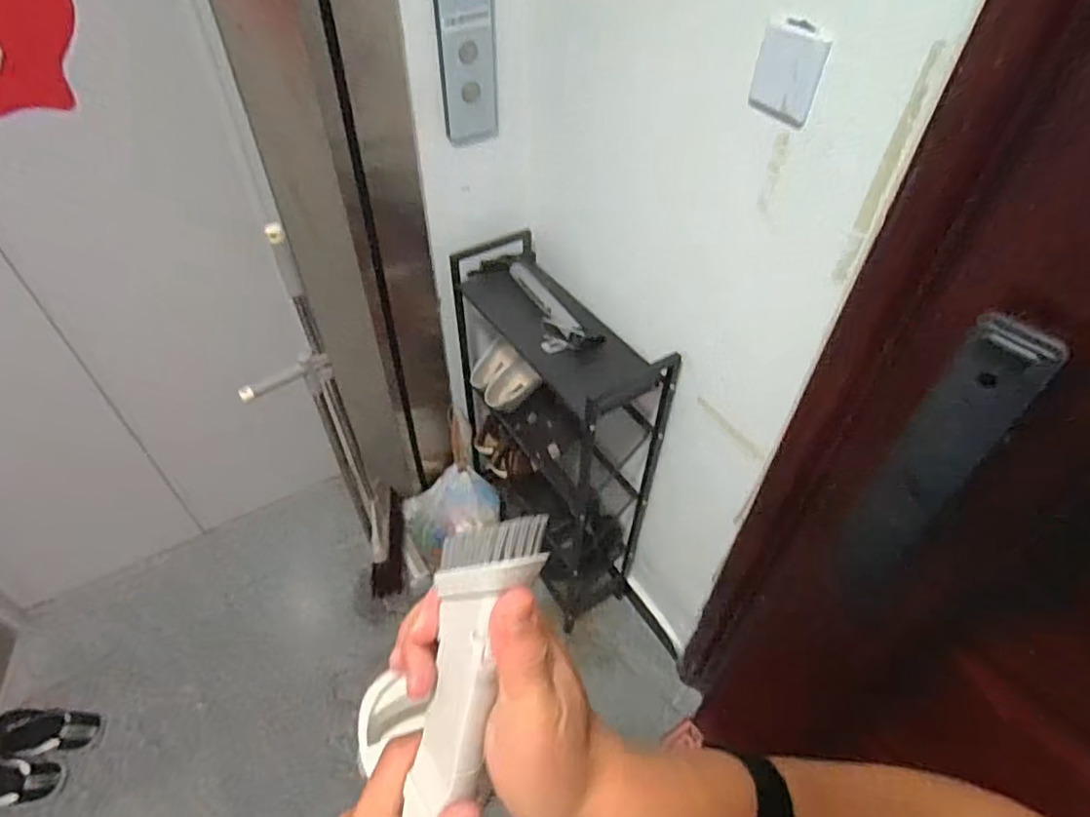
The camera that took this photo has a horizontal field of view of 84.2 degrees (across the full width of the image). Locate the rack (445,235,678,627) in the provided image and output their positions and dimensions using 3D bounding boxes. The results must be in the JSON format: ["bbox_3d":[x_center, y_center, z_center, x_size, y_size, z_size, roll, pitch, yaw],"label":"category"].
[{"bbox_3d":[-0.003,0.065,1.449,0.215,0.779,0.558,-25,52,-22],"label":"rack"}]

